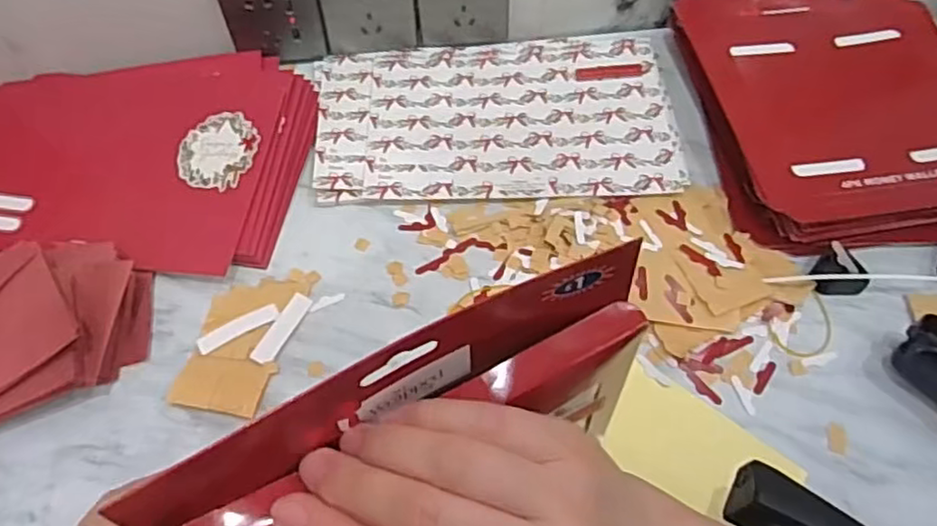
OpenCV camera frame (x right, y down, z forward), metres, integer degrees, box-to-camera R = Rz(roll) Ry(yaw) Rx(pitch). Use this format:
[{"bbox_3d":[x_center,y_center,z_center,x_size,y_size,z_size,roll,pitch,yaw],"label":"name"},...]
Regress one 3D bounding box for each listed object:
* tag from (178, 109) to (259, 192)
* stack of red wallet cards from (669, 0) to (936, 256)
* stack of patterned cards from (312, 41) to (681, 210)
[{"bbox_3d":[-0.202,-0.092,0.544,0.066,0.004,0.070,-3,69,7],"label":"tag"},{"bbox_3d":[0.313,-0.139,0.570,0.226,0.044,0.276,-6,57,-4],"label":"stack of red wallet cards"},{"bbox_3d":[0.023,-0.131,0.591,0.306,0.018,0.186,-3,57,-2],"label":"stack of patterned cards"}]

